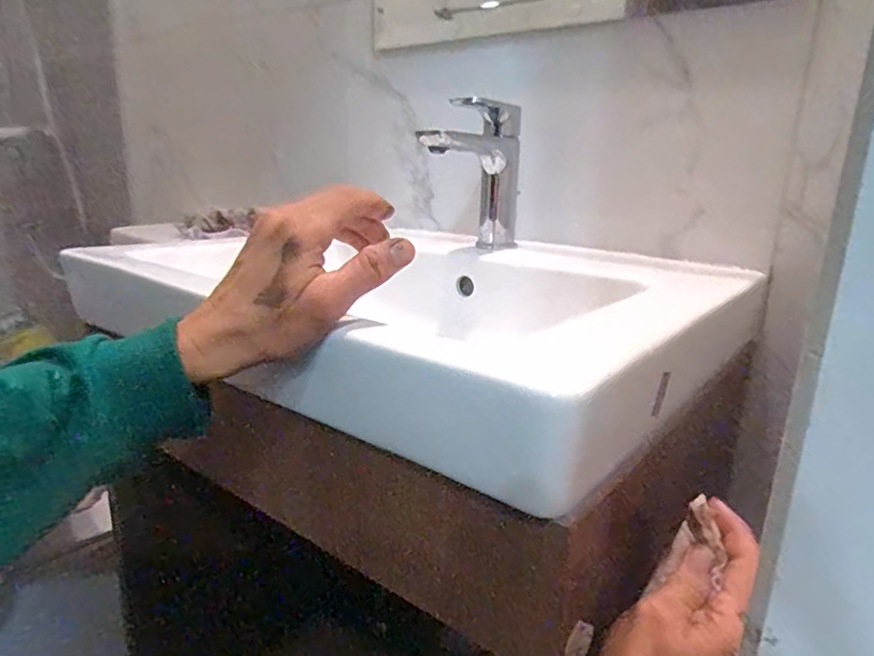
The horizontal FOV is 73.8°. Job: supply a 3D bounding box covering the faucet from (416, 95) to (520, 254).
[{"bbox_3d":[0.039,-0.160,0.621,0.042,0.154,0.142,13,18,34],"label":"faucet"}]

